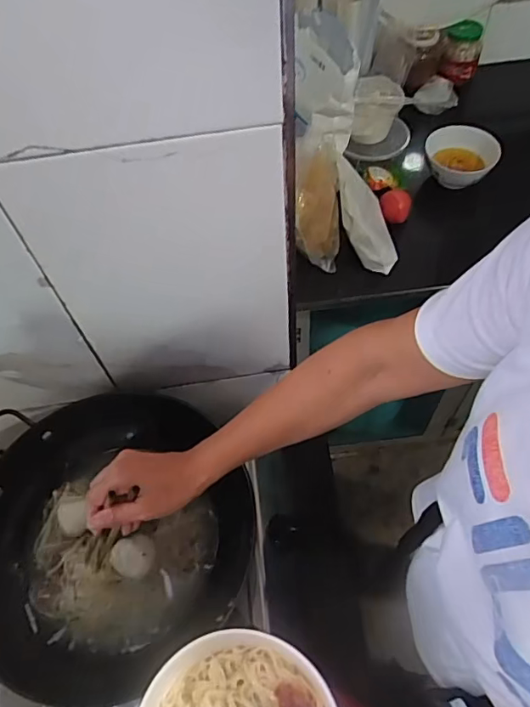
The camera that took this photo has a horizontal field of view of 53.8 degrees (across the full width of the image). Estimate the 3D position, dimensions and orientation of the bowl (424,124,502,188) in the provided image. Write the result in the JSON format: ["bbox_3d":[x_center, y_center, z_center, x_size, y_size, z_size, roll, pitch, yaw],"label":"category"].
[{"bbox_3d":[0.349,-0.353,0.931,0.124,0.064,0.114,-2,58,3],"label":"bowl"}]

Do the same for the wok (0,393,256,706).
[{"bbox_3d":[-0.188,0.220,0.646,0.334,0.093,0.339,-2,58,3],"label":"wok"}]

